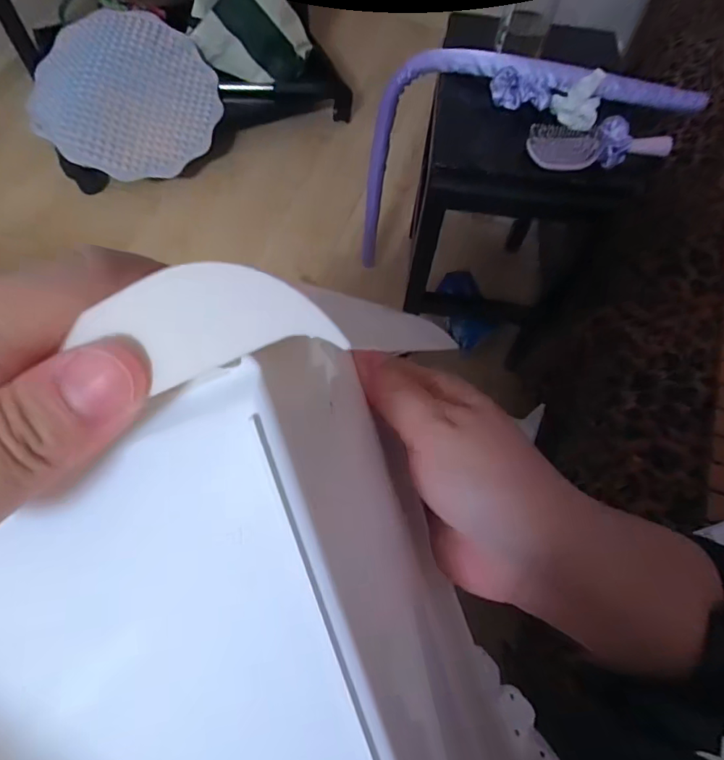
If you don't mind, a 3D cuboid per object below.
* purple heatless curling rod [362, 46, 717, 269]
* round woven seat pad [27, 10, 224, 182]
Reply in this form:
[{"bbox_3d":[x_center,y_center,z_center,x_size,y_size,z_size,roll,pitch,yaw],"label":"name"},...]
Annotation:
[{"bbox_3d":[0.154,-0.379,0.767,0.613,0.274,0.062,-10,53,41],"label":"purple heatless curling rod"},{"bbox_3d":[-0.547,-0.683,1.149,0.388,0.036,0.426,27,73,-16],"label":"round woven seat pad"}]

